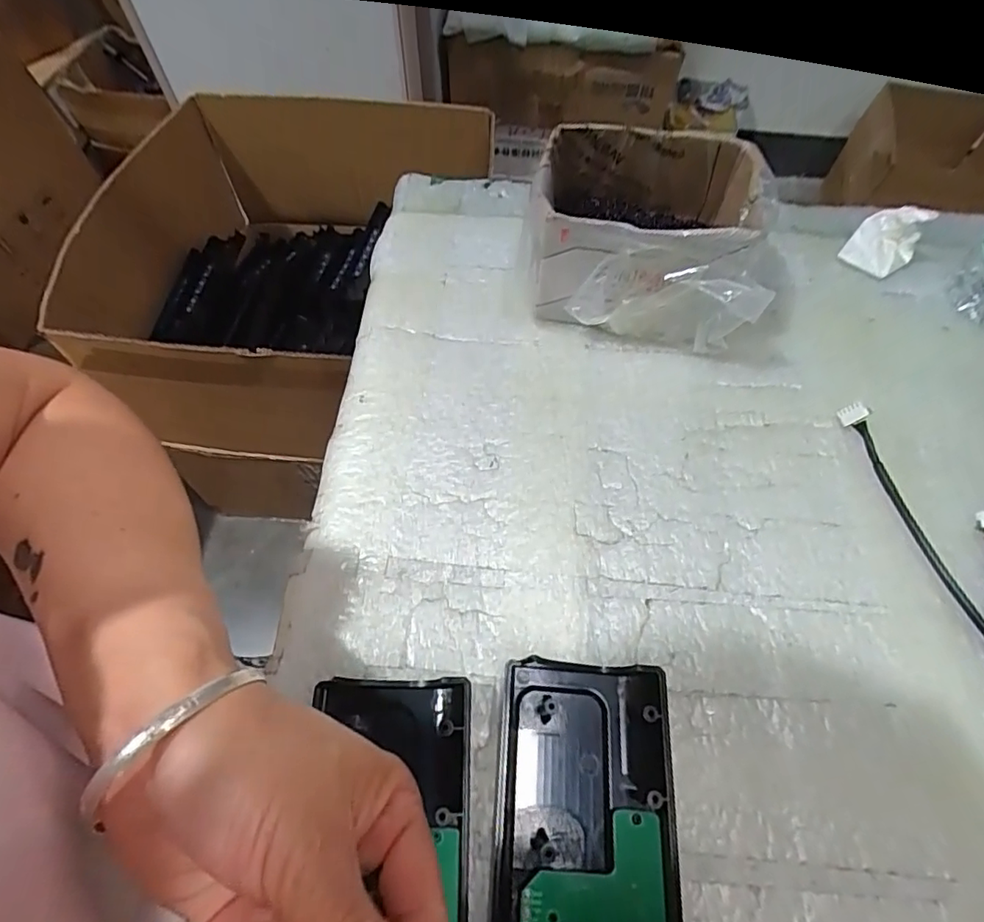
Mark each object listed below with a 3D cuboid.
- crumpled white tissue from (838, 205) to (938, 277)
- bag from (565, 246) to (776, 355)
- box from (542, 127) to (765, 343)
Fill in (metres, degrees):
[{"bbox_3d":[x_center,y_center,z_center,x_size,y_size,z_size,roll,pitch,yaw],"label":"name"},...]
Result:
[{"bbox_3d":[0.271,-0.153,0.376,0.040,0.032,0.040,38,68,17],"label":"crumpled white tissue"},{"bbox_3d":[0.100,-0.090,0.320,0.099,0.065,0.024,7,62,3],"label":"bag"},{"bbox_3d":[0.091,-0.136,0.337,0.127,0.077,0.103,10,62,4],"label":"box"}]

